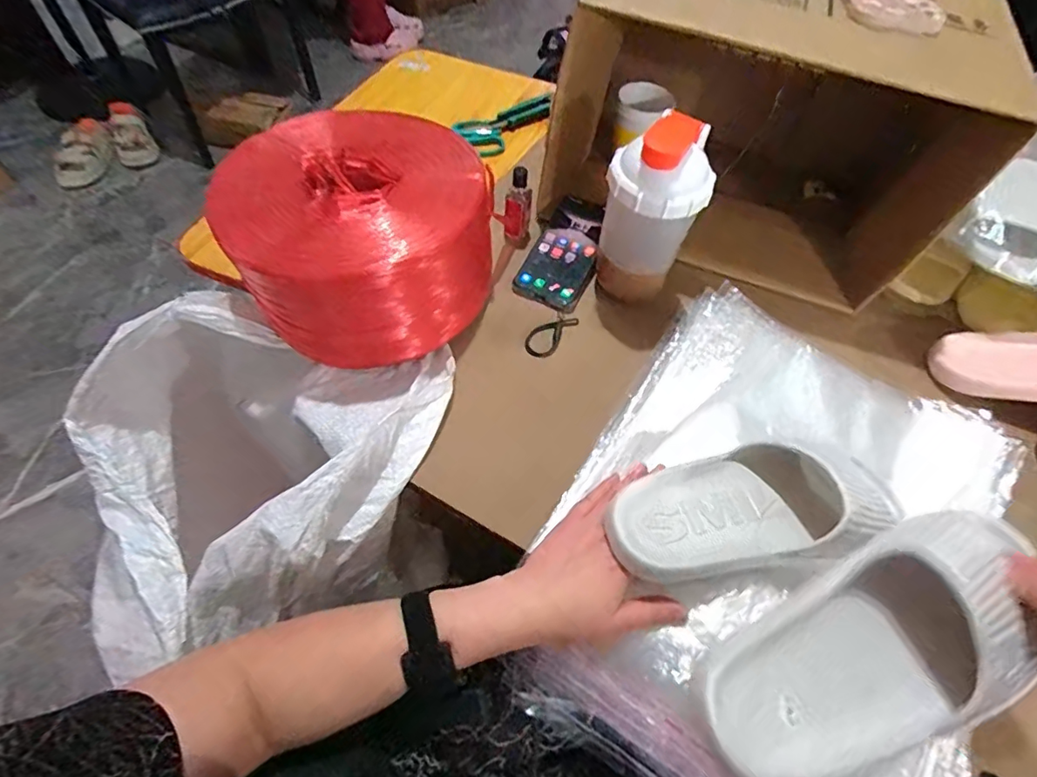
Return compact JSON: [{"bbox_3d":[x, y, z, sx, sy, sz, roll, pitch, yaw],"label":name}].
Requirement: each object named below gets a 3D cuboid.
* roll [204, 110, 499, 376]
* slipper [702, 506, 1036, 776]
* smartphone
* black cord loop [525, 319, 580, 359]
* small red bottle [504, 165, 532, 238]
[{"bbox_3d":[-0.169,-0.162,0.556,0.273,0.133,0.243,39,63,20],"label":"roll"},{"bbox_3d":[0.240,0.160,0.337,0.259,0.080,0.101,-27,62,-11],"label":"slipper"},{"bbox_3d":[0.059,-0.165,0.640,0.080,0.015,0.170,26,65,8],"label":"smartphone"},{"bbox_3d":[0.035,-0.060,0.582,0.032,0.008,0.072,31,60,16],"label":"black cord loop"},{"bbox_3d":[0.000,-0.218,0.632,0.031,0.093,0.023,5,57,0],"label":"small red bottle"}]

